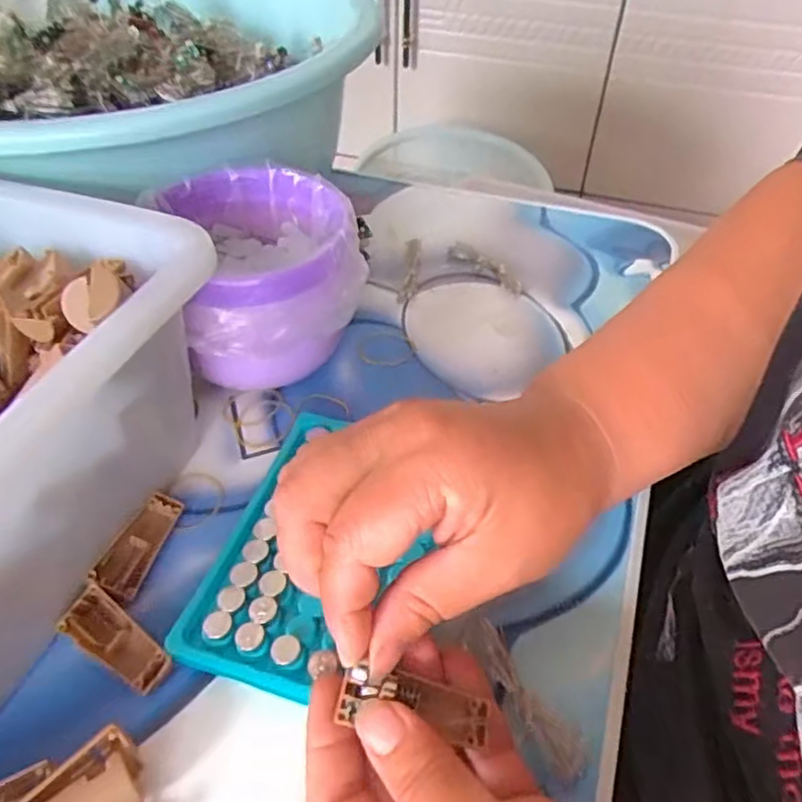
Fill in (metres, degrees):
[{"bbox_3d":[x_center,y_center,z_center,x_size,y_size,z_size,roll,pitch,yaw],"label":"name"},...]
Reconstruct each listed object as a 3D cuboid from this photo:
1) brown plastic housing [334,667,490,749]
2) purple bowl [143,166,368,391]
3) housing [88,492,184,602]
[{"bbox_3d":[0.003,0.098,0.214,0.047,0.009,0.015,16,46,-9],"label":"brown plastic housing"},{"bbox_3d":[-0.074,-0.065,0.364,0.100,0.088,0.124,-16,49,-16],"label":"purple bowl"},{"bbox_3d":[-0.116,0.063,0.292,0.017,0.011,0.050,11,47,9],"label":"housing"}]

